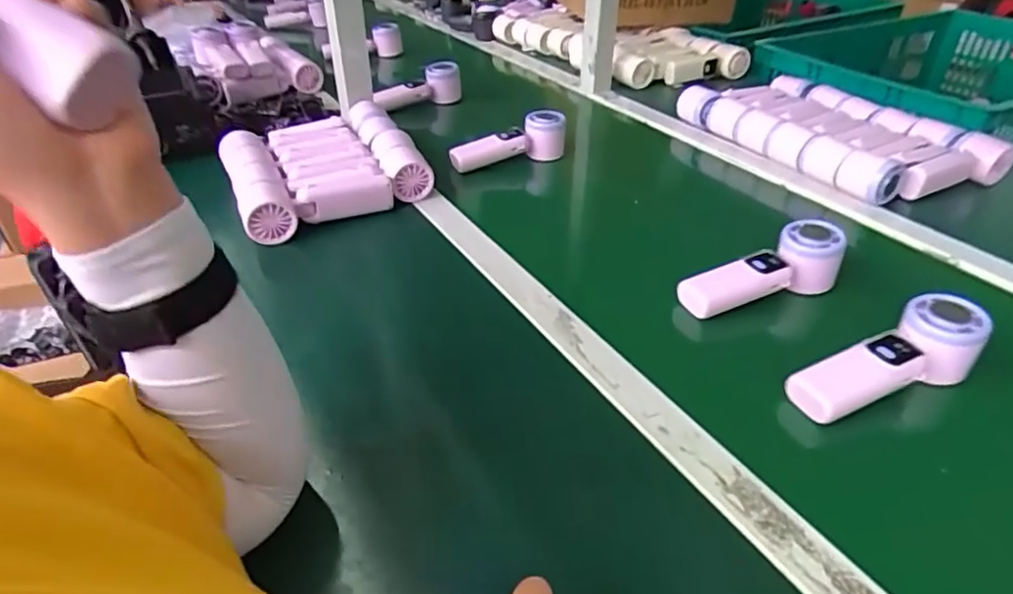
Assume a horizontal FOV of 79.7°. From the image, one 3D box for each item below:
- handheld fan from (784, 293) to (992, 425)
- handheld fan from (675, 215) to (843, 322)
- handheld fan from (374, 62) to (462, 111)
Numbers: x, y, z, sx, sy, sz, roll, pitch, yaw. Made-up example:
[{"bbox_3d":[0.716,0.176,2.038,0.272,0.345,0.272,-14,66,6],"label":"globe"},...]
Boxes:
[{"bbox_3d":[0.304,0.049,0.478,0.170,0.046,0.058,-16,39,-19],"label":"handheld fan"},{"bbox_3d":[0.249,-0.020,0.599,0.167,0.056,0.051,-21,40,-4],"label":"handheld fan"},{"bbox_3d":[-0.153,-0.359,1.070,0.150,0.075,0.045,-18,39,-3],"label":"handheld fan"}]

